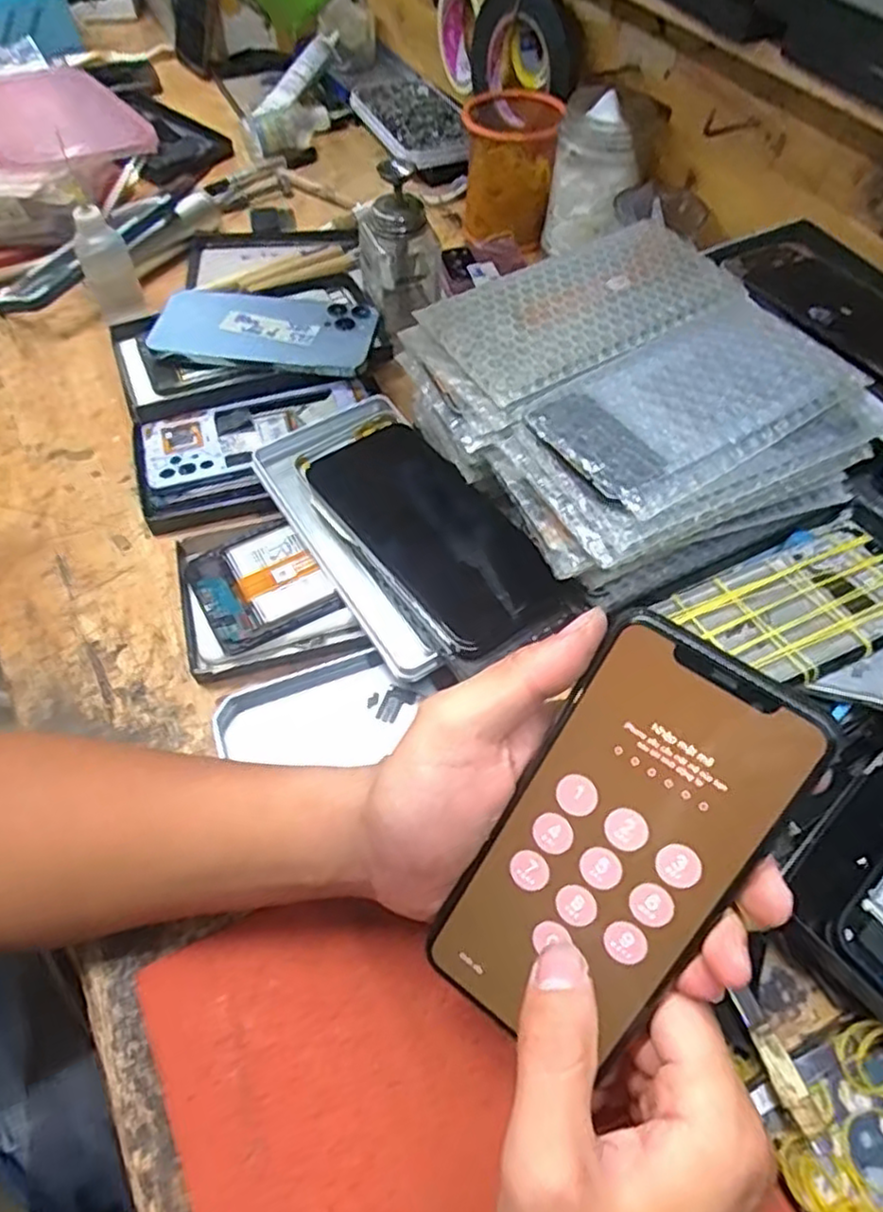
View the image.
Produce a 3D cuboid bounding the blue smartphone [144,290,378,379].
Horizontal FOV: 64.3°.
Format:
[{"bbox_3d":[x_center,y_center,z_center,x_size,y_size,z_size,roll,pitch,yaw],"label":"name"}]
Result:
[{"bbox_3d":[-0.129,-0.206,0.522,0.156,0.013,0.077,7,69,-3],"label":"blue smartphone"}]

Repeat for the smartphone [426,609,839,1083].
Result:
[{"bbox_3d":[0.058,0.083,0.237,0.074,0.004,0.152,32,104,19],"label":"smartphone"}]

